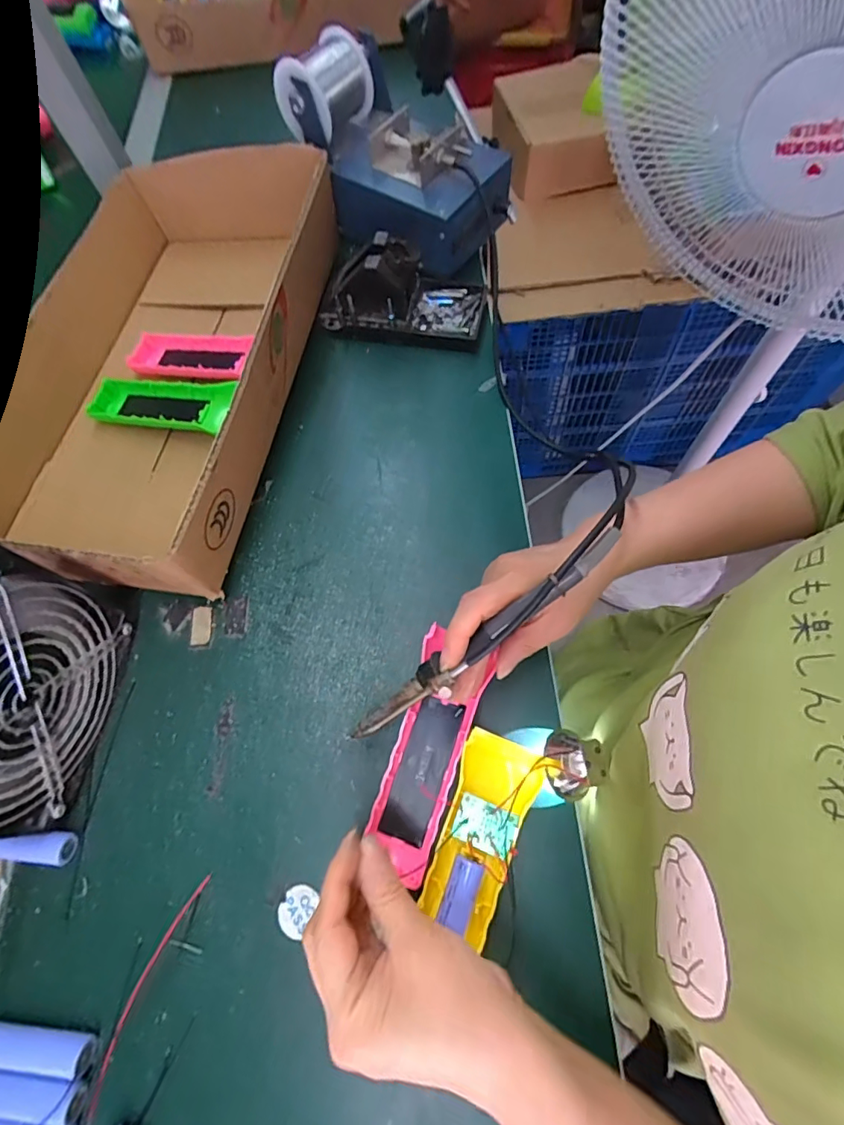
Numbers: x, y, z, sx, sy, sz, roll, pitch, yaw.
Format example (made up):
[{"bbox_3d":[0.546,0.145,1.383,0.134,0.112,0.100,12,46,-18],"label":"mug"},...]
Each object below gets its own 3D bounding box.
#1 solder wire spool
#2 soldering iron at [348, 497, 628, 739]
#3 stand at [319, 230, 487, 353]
[{"bbox_3d":[-0.092,-0.449,0.457,0.062,0.059,0.076,26,70,12],"label":"solder wire spool"},{"bbox_3d":[0.037,0.041,0.288,0.210,0.026,0.022,-41,70,11],"label":"soldering iron"},{"bbox_3d":[-0.018,-0.261,0.457,0.151,0.073,0.077,11,68,7],"label":"stand"}]

